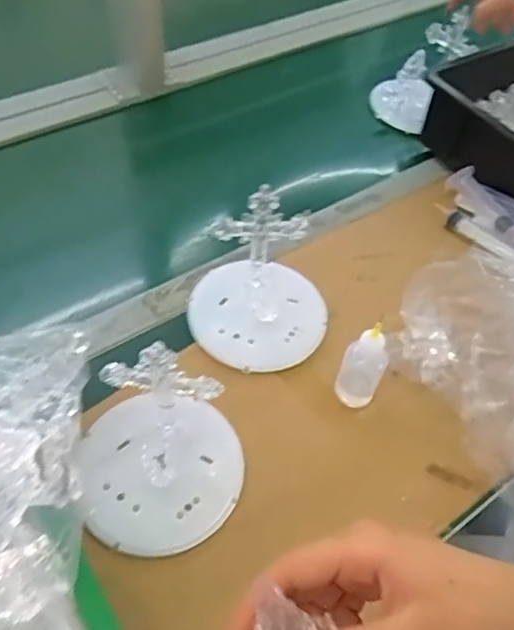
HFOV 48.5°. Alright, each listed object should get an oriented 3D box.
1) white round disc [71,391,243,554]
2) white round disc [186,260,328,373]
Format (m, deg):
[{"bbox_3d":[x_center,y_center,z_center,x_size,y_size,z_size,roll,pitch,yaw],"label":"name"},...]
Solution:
[{"bbox_3d":[-0.076,0.118,0.443,0.126,0.014,0.120,2,53,-3],"label":"white round disc"},{"bbox_3d":[0.001,-0.003,0.543,0.122,0.015,0.122,2,53,-3],"label":"white round disc"}]

